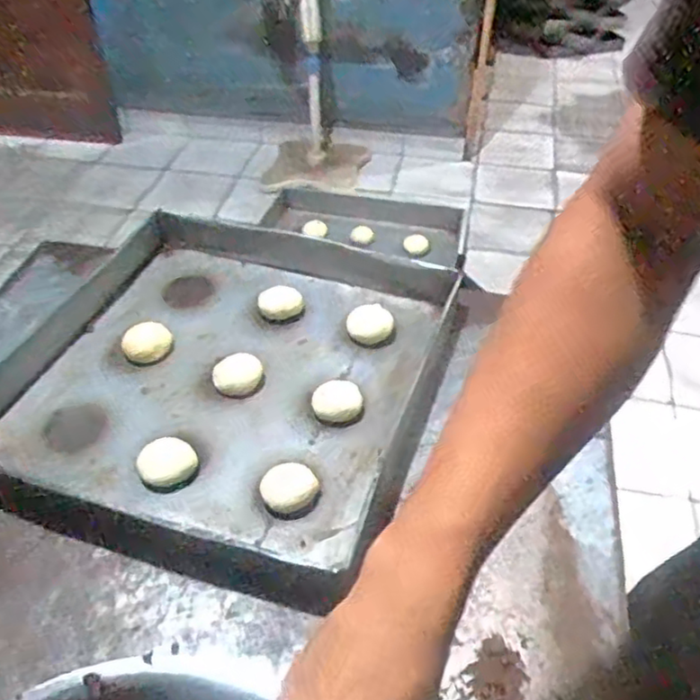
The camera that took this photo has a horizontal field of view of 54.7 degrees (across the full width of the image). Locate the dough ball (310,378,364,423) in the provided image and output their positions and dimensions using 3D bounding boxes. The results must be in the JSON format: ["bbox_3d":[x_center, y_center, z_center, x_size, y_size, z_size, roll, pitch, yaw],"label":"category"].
[{"bbox_3d":[-0.015,0.058,0.773,0.054,0.020,0.045,-15,46,-13],"label":"dough ball"}]

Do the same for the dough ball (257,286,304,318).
[{"bbox_3d":[-0.090,-0.065,0.886,0.057,0.026,0.046,-4,45,-3],"label":"dough ball"}]

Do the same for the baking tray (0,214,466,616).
[{"bbox_3d":[-0.160,0.000,0.814,0.505,0.049,0.522,13,46,14],"label":"baking tray"}]

